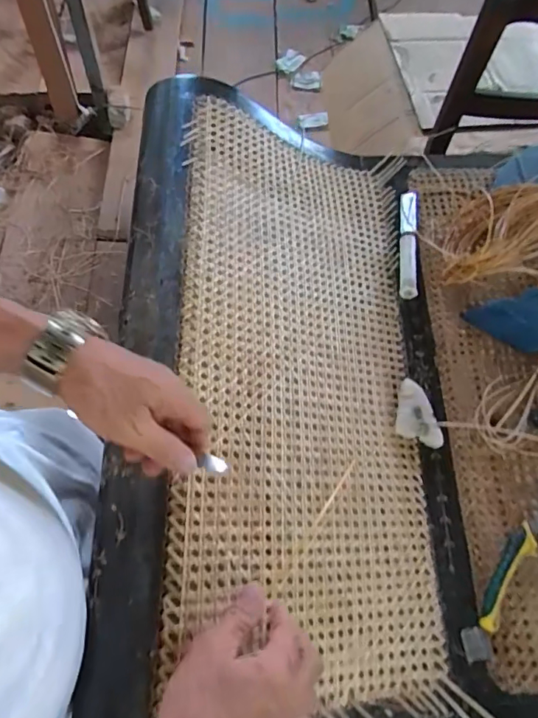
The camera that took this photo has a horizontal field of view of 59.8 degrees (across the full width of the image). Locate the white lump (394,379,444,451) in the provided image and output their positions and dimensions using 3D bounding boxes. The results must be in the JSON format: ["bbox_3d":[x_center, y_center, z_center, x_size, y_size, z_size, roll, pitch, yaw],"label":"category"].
[{"bbox_3d":[0.186,0.065,0.571,0.056,0.019,0.076,11,66,-1],"label":"white lump"}]

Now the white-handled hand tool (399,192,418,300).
[{"bbox_3d":[0.201,-0.170,0.673,0.026,0.026,0.183,10,66,-2],"label":"white-handled hand tool"}]

